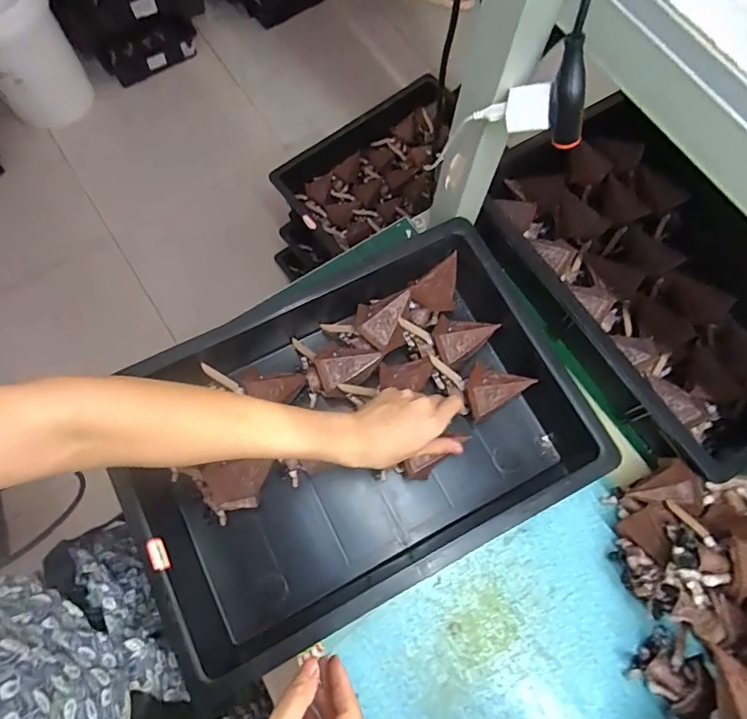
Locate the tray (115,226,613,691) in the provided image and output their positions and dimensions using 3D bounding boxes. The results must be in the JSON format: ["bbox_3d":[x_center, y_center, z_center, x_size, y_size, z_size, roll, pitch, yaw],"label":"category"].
[{"bbox_3d":[-0.030,0.081,0.531,0.446,0.096,0.317,-27,76,-9],"label":"tray"}]

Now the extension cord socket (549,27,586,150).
[{"bbox_3d":[0.147,-0.200,0.369,0.017,0.080,0.019,-31,50,-11],"label":"extension cord socket"}]

